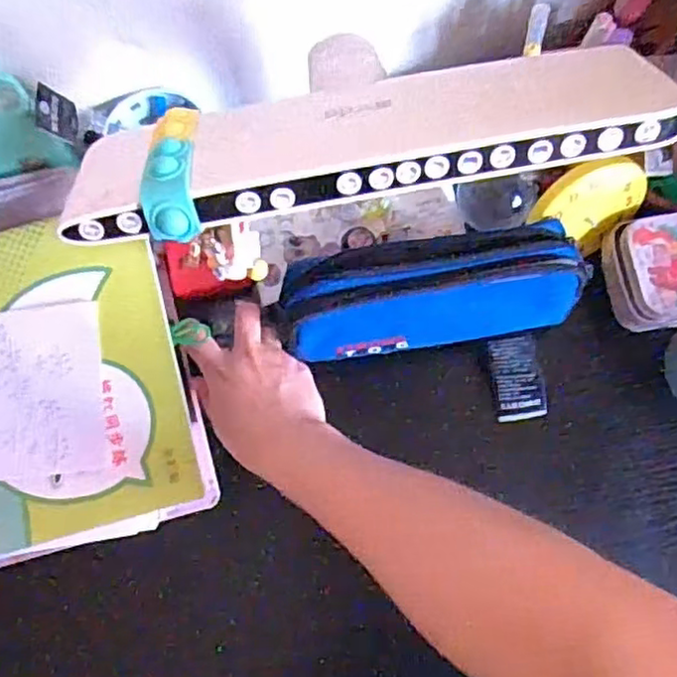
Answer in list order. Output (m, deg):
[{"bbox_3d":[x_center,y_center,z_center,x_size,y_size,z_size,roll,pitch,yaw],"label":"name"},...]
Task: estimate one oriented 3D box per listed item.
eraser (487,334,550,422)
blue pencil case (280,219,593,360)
[{"bbox_3d":[0.143,0.032,0.533,0.040,0.010,0.066,-9,87,18],"label":"eraser"},{"bbox_3d":[0.068,-0.038,0.509,0.219,0.045,0.081,-7,77,-2],"label":"blue pencil case"}]

